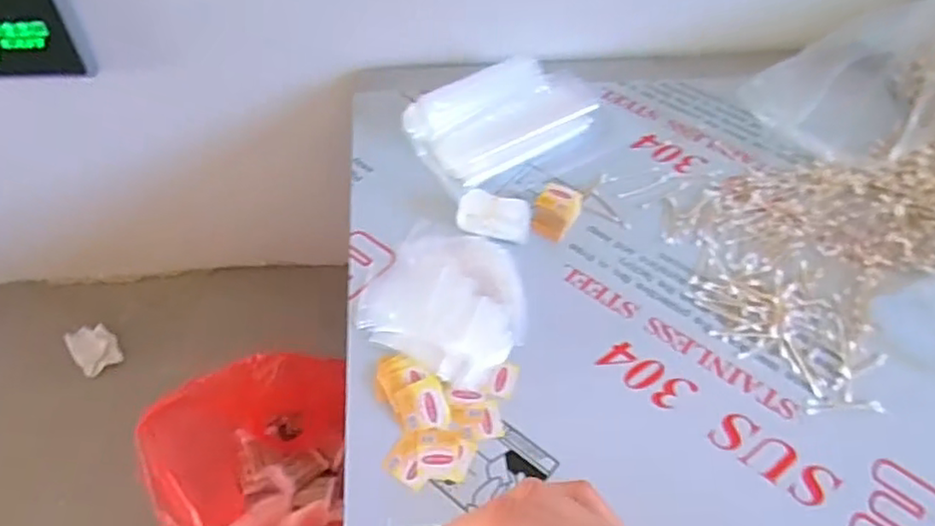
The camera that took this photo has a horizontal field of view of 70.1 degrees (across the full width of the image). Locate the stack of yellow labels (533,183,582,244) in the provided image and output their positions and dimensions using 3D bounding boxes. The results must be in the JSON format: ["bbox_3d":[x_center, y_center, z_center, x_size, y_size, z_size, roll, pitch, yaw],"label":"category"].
[{"bbox_3d":[0.104,-0.061,0.783,0.045,0.034,0.061,19,55,14],"label":"stack of yellow labels"}]

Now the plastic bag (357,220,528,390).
[{"bbox_3d":[-0.018,0.035,0.713,0.170,0.012,0.168,23,56,16],"label":"plastic bag"}]

